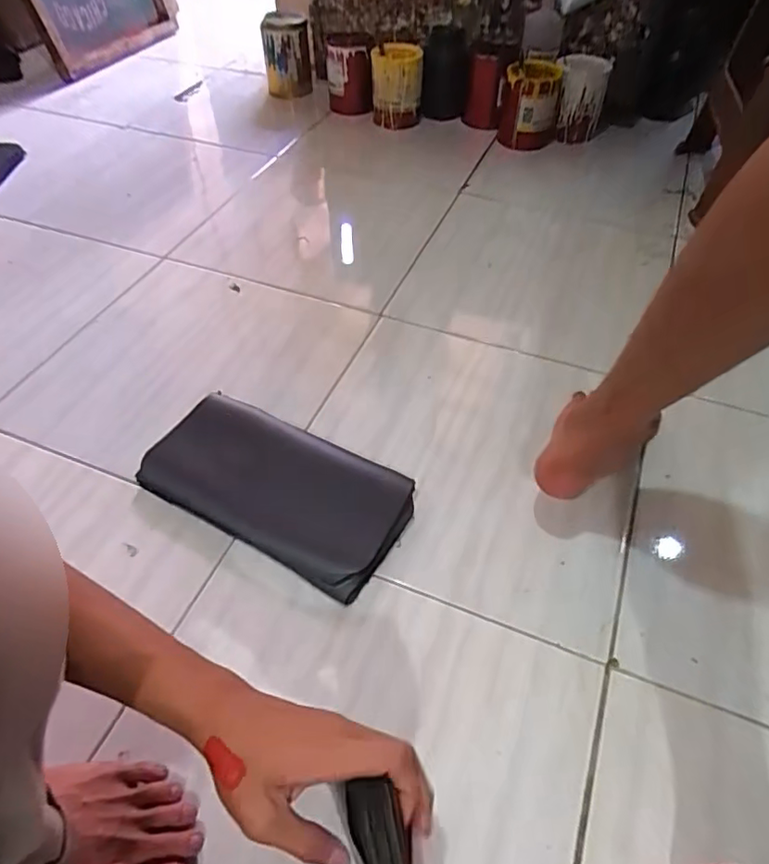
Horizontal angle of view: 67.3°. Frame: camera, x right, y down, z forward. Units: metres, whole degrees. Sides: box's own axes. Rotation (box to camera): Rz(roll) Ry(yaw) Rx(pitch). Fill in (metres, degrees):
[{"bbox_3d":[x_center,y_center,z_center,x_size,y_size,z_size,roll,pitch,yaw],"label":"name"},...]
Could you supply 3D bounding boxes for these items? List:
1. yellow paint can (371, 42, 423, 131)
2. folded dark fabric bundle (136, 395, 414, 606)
[{"bbox_3d":[0.026,-0.749,1.267,0.110,0.143,0.115,0,50,-1],"label":"yellow paint can"},{"bbox_3d":[-0.125,0.060,0.671,0.305,0.020,0.157,24,54,18],"label":"folded dark fabric bundle"}]

